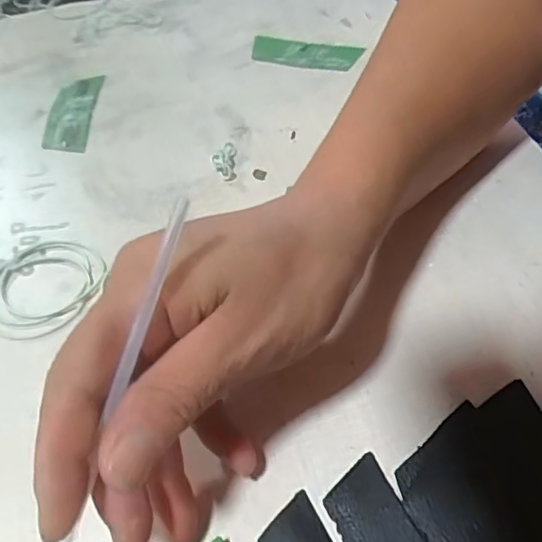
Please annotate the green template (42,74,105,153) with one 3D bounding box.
[{"bbox_3d":[-0.128,-0.103,0.372,0.029,0.005,0.074,-1,56,2],"label":"green template"}]

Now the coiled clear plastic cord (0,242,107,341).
[{"bbox_3d":[-0.114,0.007,0.286,0.054,0.004,0.059,-2,52,3],"label":"coiled clear plastic cord"}]

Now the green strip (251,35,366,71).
[{"bbox_3d":[0.024,-0.150,0.395,0.072,0.006,0.028,14,54,14],"label":"green strip"}]

